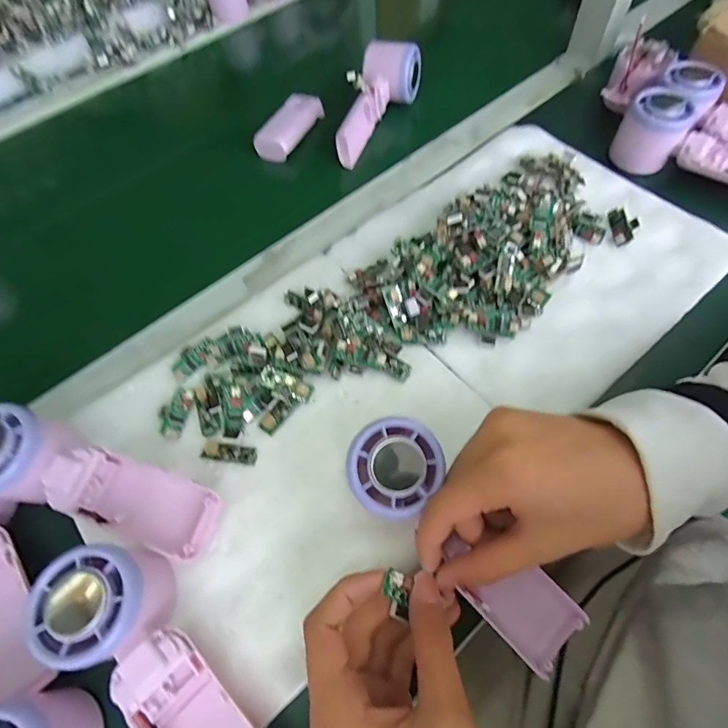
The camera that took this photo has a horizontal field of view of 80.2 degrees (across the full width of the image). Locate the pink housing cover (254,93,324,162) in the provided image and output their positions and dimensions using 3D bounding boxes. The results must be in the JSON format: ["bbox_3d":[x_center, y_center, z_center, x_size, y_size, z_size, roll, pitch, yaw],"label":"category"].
[{"bbox_3d":[-0.084,-0.275,0.494,0.042,0.021,0.105,22,65,15],"label":"pink housing cover"}]

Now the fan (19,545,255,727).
[{"bbox_3d":[-0.107,0.171,0.235,0.057,0.053,0.167,-39,84,-16],"label":"fan"}]

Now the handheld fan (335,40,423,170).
[{"bbox_3d":[0.006,-0.292,0.480,0.051,0.062,0.153,27,79,17],"label":"handheld fan"}]

